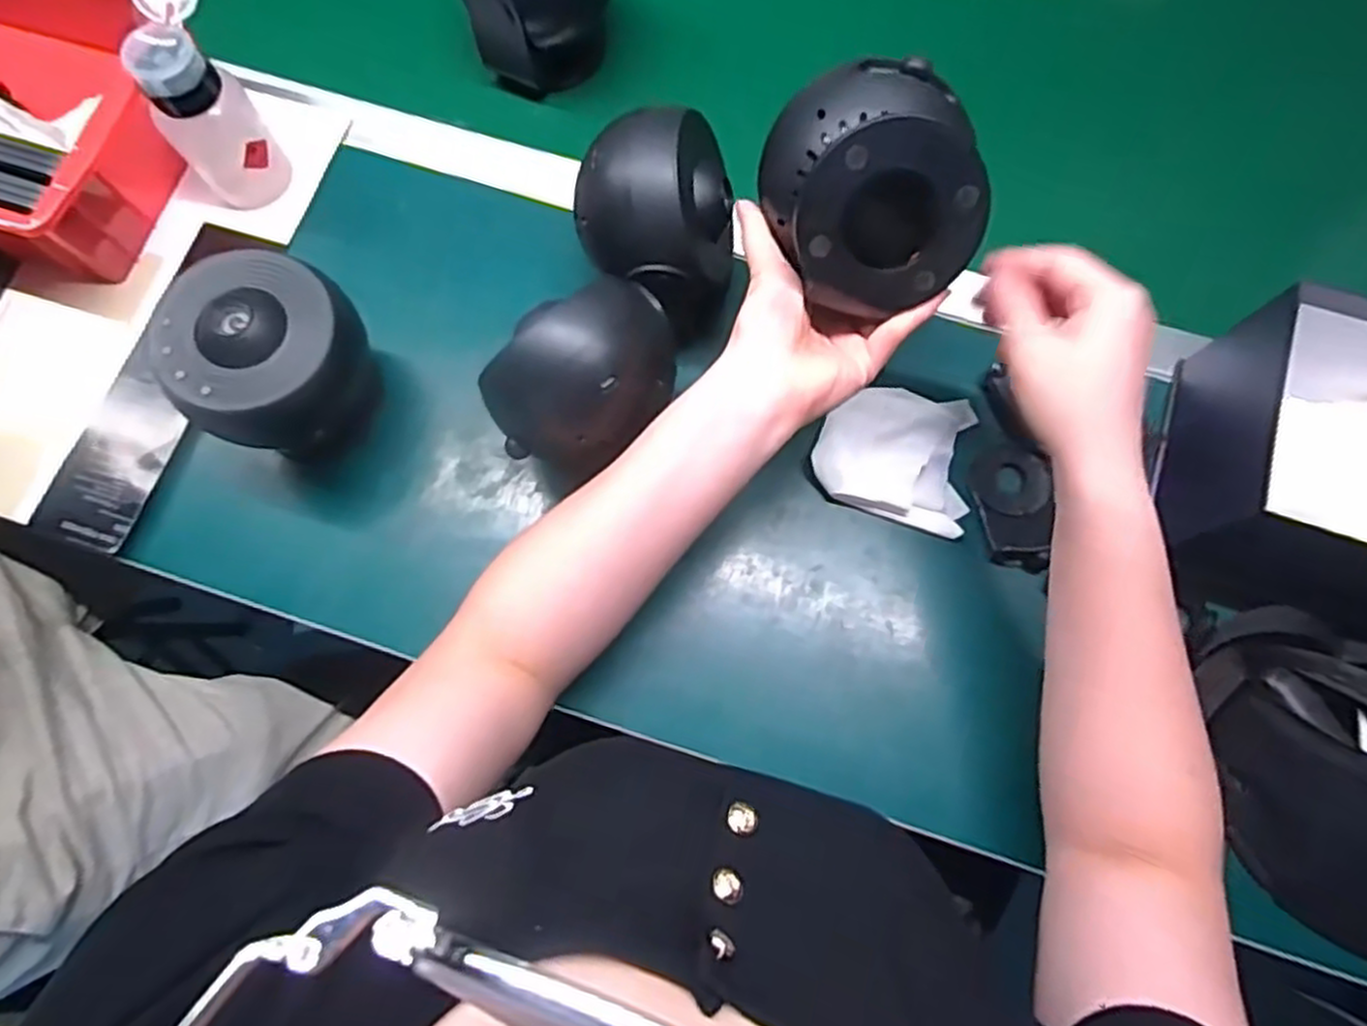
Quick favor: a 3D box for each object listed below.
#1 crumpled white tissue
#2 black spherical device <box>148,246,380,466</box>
[{"bbox_3d":[0.150,-0.045,0.537,0.106,0.020,0.098,16,75,5],"label":"crumpled white tissue"},{"bbox_3d":[-0.259,-0.092,0.496,0.099,0.117,0.108,0,75,0],"label":"black spherical device"}]

